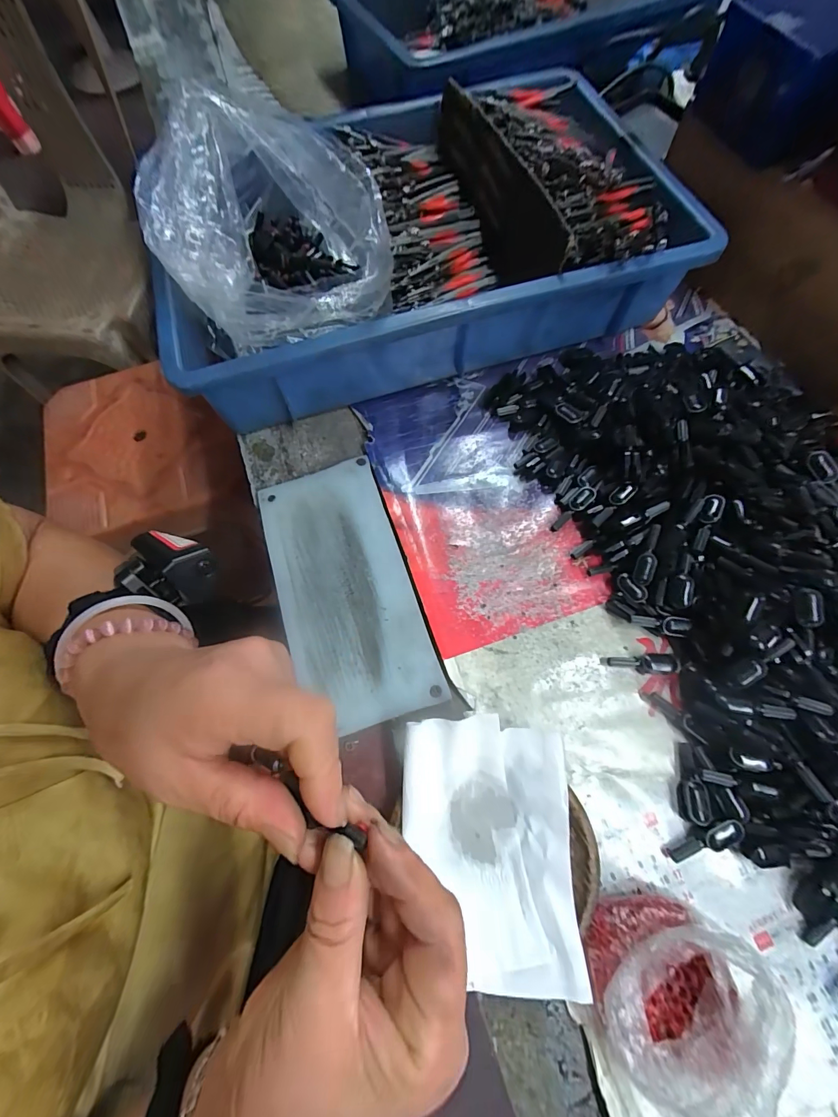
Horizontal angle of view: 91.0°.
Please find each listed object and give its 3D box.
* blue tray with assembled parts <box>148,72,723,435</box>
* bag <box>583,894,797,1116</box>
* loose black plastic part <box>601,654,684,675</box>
[{"bbox_3d":[-0.013,-0.293,0.372,0.407,0.091,0.287,-17,70,-5],"label":"blue tray with assembled parts"},{"bbox_3d":[0.129,0.219,0.206,0.090,0.040,0.078,31,73,12],"label":"bag"},{"bbox_3d":[0.152,0.071,0.278,0.051,0.012,0.013,1,69,1],"label":"loose black plastic part"}]

